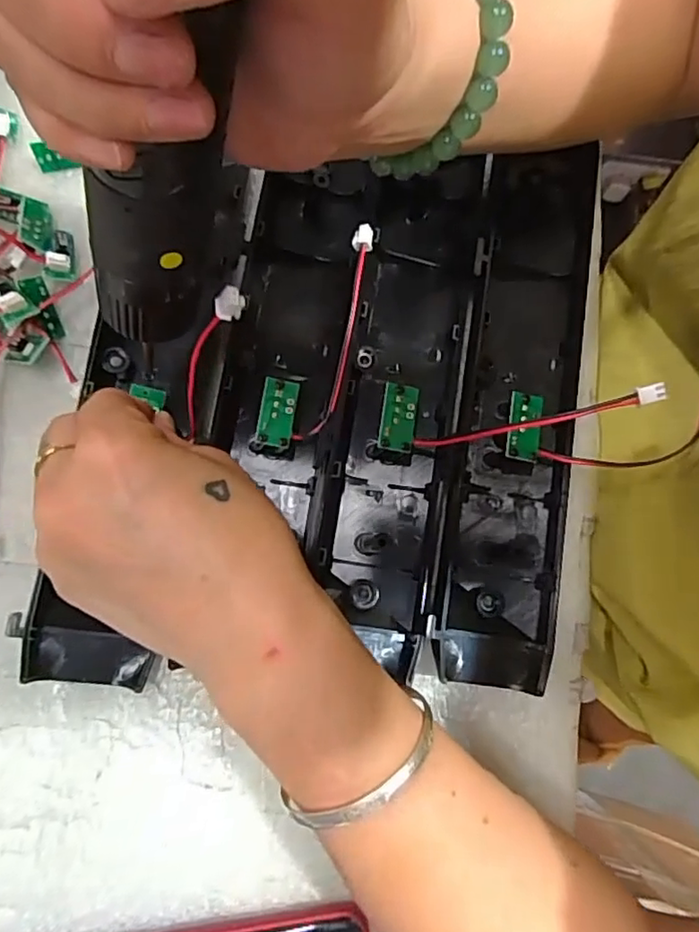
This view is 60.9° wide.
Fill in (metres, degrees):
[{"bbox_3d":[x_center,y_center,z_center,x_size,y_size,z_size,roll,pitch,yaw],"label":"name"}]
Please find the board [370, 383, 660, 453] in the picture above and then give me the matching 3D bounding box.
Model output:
[{"bbox_3d":[0.061,-0.022,0.233,0.109,0.011,0.029,-1,76,35],"label":"board"}]

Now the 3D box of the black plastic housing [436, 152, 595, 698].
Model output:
[{"bbox_3d":[0.078,-0.031,0.272,0.051,0.020,0.249,9,79,0],"label":"black plastic housing"}]

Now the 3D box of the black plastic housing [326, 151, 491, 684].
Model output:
[{"bbox_3d":[0.027,-0.035,0.271,0.052,0.019,0.232,9,79,0],"label":"black plastic housing"}]

